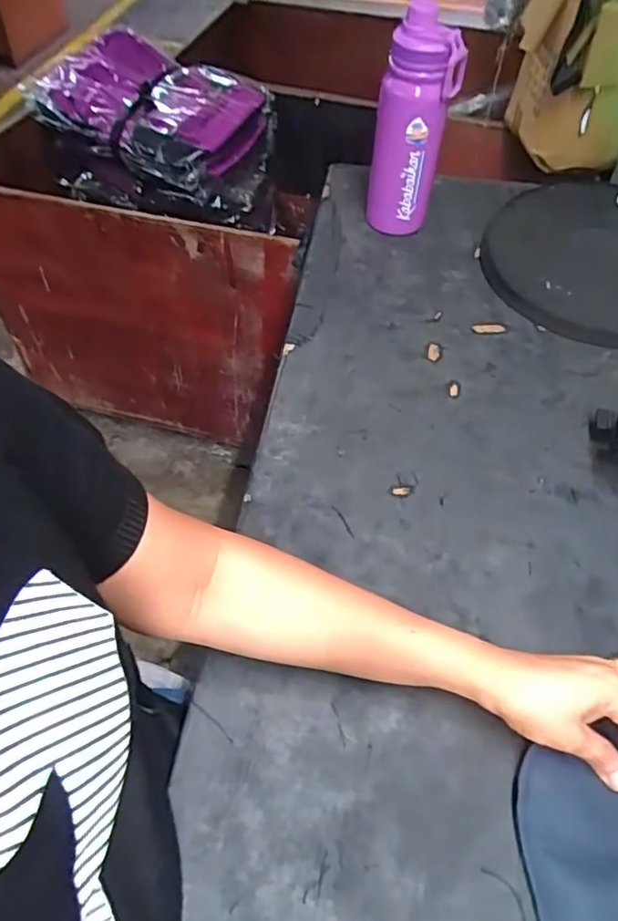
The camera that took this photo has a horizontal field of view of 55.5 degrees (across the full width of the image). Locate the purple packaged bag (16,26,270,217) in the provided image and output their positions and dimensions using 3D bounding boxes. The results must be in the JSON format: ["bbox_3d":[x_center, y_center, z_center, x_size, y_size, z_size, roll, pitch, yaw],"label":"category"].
[{"bbox_3d":[-0.339,-0.747,1.312,0.470,0.207,0.343,7,53,2],"label":"purple packaged bag"}]

